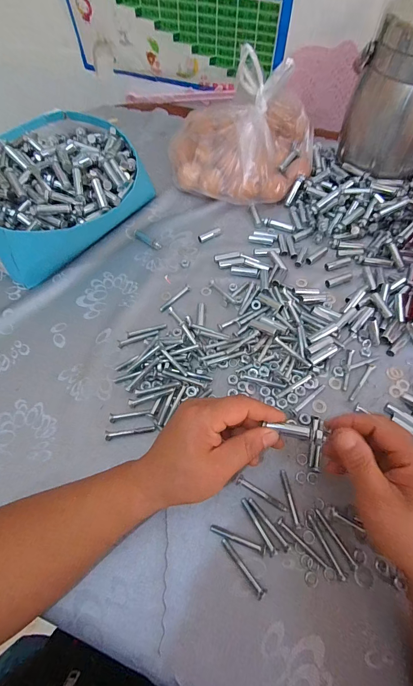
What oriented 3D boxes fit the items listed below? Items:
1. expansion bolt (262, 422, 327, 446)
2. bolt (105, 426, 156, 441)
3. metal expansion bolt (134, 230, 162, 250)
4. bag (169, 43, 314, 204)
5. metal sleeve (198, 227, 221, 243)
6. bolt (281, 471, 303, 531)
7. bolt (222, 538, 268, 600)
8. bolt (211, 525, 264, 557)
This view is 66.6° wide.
[{"bbox_3d":[0.080,0.080,0.286,0.054,0.008,0.011,13,63,3],"label":"expansion bolt"},{"bbox_3d":[-0.087,0.102,0.357,0.055,0.006,0.010,-7,62,-2],"label":"bolt"},{"bbox_3d":[-0.096,-0.168,0.509,0.056,0.009,0.014,31,67,17],"label":"metal expansion bolt"},{"bbox_3d":[0.062,-0.331,0.511,0.240,0.159,0.160,2,62,2],"label":"bag"},{"bbox_3d":[0.006,-0.175,0.510,0.041,0.009,0.013,-31,65,-14],"label":"metal sleeve"},{"bbox_3d":[0.086,0.159,0.321,0.008,0.004,0.055,-10,62,-4],"label":"bolt"},{"bbox_3d":[0.035,0.208,0.294,0.009,0.011,0.054,-33,66,-15],"label":"bolt"},{"bbox_3d":[0.031,0.191,0.306,0.055,0.004,0.008,20,64,11],"label":"bolt"}]

